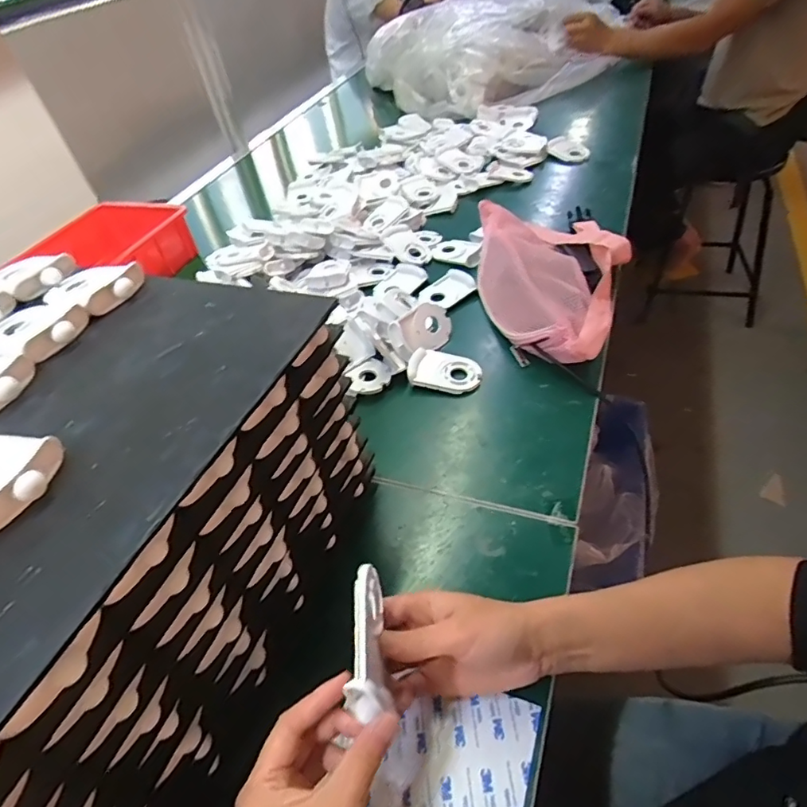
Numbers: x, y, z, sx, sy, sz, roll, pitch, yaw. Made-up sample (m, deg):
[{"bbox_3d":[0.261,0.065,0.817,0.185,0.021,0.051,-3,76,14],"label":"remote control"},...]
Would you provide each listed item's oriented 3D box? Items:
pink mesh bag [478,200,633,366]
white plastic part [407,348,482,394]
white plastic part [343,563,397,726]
[{"bbox_3d":[0.197,-0.165,0.682,0.190,0.081,0.316,-2,45,11],"label":"pink mesh bag"},{"bbox_3d":[0.050,-0.043,0.627,0.087,0.011,0.063,6,46,17],"label":"white plastic part"},{"bbox_3d":[-0.020,0.148,0.330,0.021,0.055,0.085,-1,48,2],"label":"white plastic part"}]

